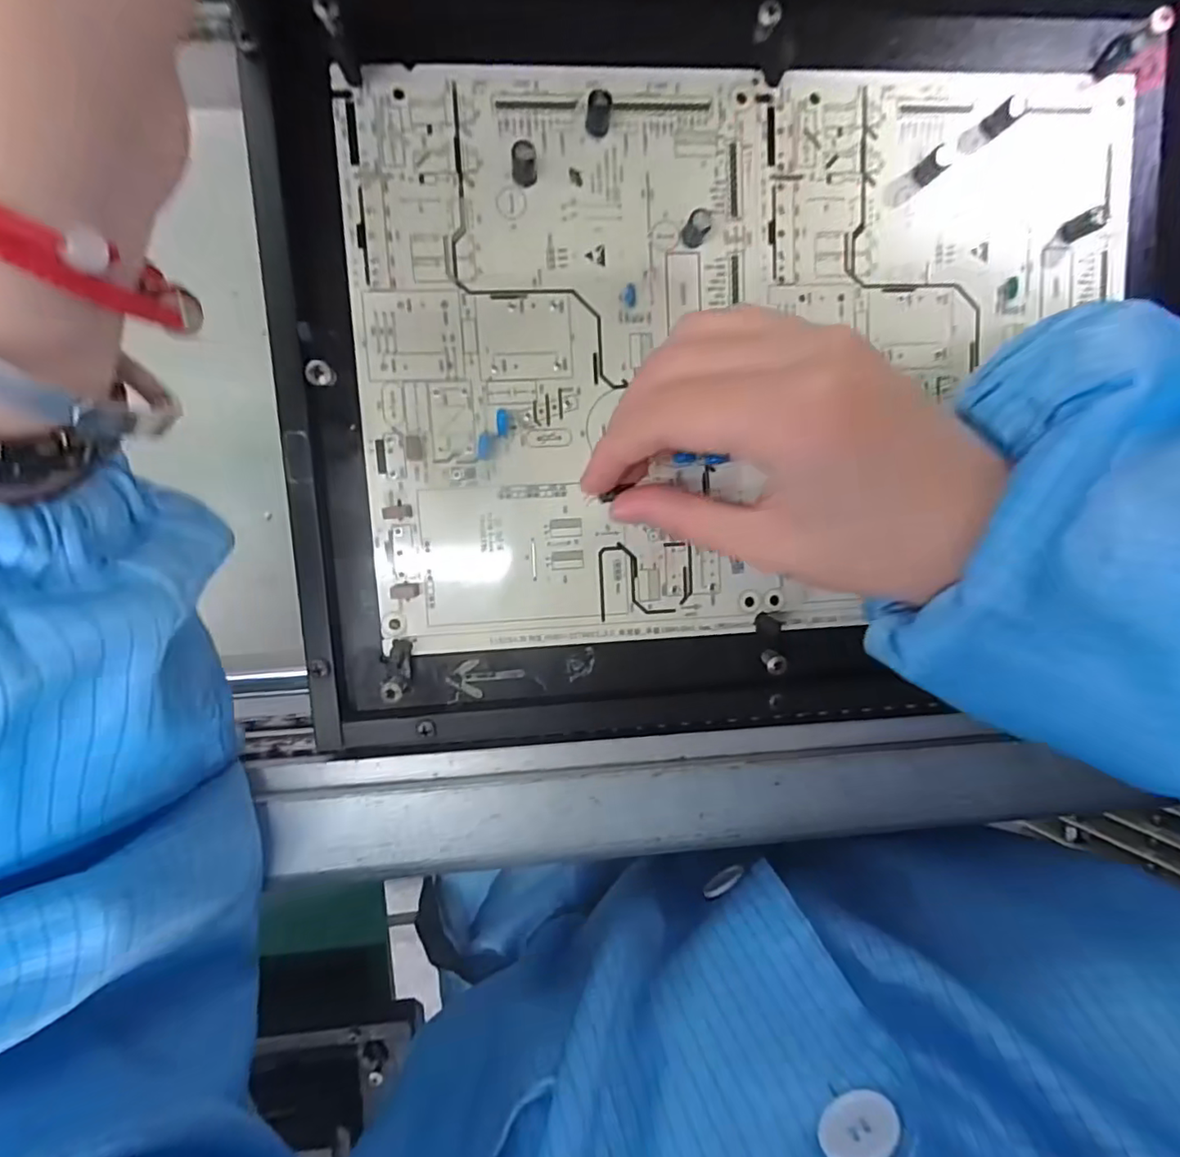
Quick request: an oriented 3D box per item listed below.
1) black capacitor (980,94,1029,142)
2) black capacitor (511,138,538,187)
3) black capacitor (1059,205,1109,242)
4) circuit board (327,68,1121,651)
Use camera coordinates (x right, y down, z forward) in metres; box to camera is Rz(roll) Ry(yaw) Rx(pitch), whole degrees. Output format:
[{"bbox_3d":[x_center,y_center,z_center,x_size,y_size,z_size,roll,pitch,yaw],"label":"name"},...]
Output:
[{"bbox_3d":[0.146,-0.163,0.207,0.009,0.011,0.008,-37,99,-2],"label":"black capacitor"},{"bbox_3d":[-0.022,-0.137,0.193,0.008,0.014,0.007,-1,98,-7],"label":"black capacitor"},{"bbox_3d":[0.178,-0.127,0.211,0.006,0.016,0.008,-26,100,-3],"label":"black capacitor"},{"bbox_3d":[0.058,-0.078,0.214,0.272,0.008,0.195,-3,96,-6],"label":"circuit board"}]

